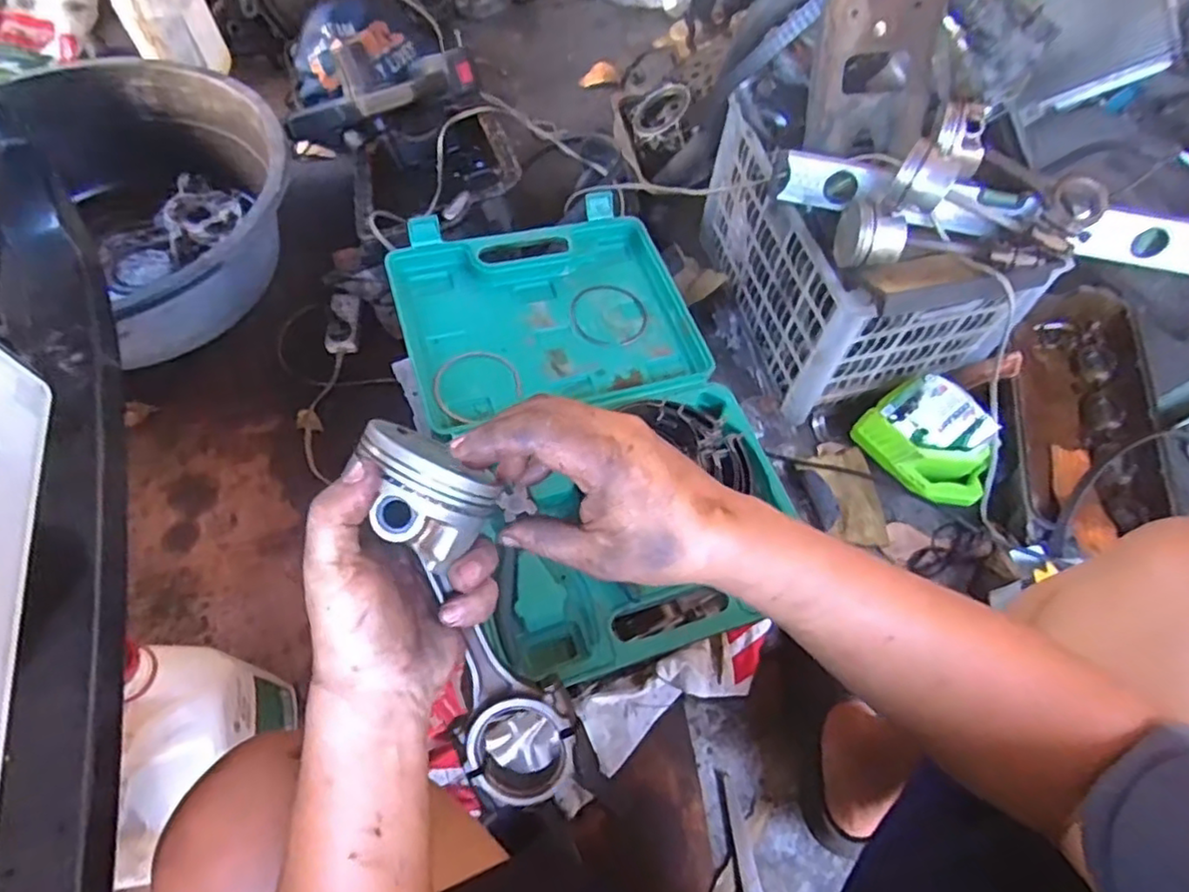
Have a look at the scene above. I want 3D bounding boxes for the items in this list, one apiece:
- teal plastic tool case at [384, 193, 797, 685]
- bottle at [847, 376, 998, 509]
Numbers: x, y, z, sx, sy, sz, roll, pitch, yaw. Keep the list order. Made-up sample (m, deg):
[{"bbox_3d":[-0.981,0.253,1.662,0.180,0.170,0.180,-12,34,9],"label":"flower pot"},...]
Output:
[{"bbox_3d":[-0.006,-0.039,0.580,0.261,0.059,0.443,-18,65,-11],"label":"teal plastic tool case"},{"bbox_3d":[0.455,-0.005,0.873,0.174,0.052,0.137,47,105,13],"label":"bottle"}]

